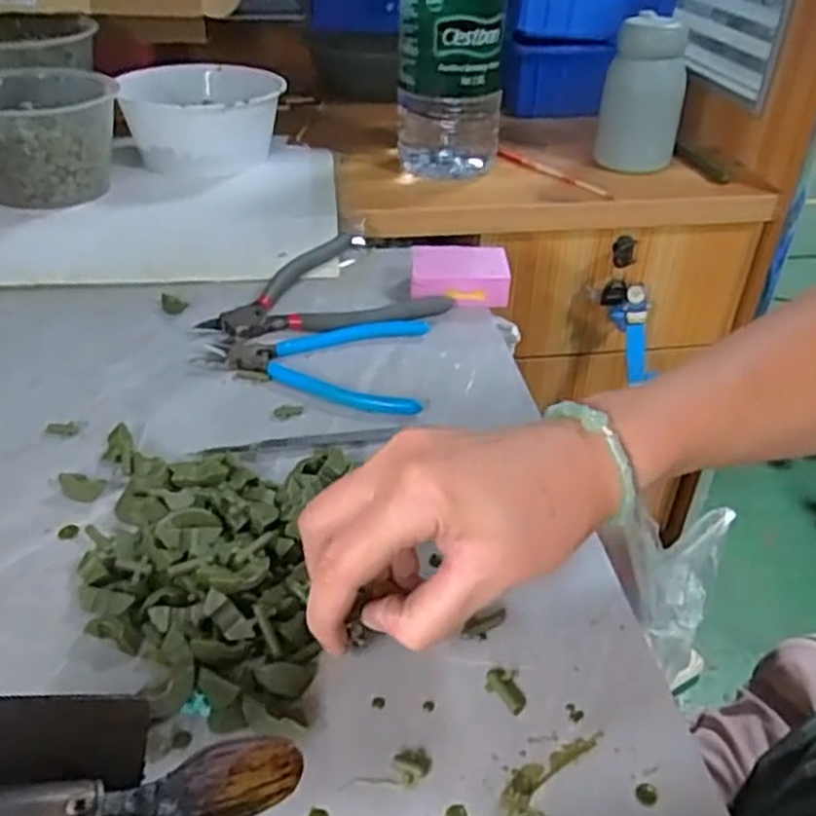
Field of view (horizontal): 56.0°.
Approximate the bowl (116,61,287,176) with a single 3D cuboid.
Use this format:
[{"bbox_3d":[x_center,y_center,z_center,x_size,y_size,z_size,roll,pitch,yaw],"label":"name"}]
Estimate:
[{"bbox_3d":[-0.205,-0.297,0.795,0.151,0.075,0.164,-5,37,-8],"label":"bowl"}]

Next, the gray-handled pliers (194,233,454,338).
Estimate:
[{"bbox_3d":[-0.068,-0.080,0.565,0.155,0.012,0.135,-26,44,-31],"label":"gray-handled pliers"}]

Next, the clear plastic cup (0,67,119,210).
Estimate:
[{"bbox_3d":[-0.332,-0.241,0.700,0.134,0.097,0.124,-8,37,-11],"label":"clear plastic cup"}]

